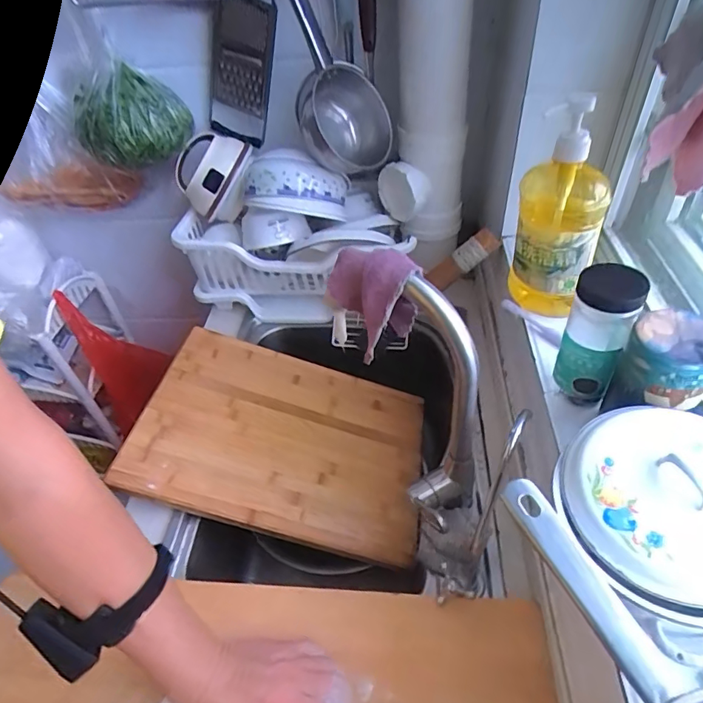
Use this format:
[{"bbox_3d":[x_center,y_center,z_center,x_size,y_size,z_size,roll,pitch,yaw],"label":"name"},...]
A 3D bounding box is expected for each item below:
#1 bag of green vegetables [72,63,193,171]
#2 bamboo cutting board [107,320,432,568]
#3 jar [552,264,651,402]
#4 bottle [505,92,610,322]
[{"bbox_3d":[-0.412,-0.431,0.884,0.203,0.165,0.101,0,19,6],"label":"bag of green vegetables"},{"bbox_3d":[-0.099,0.138,0.776,0.443,0.017,0.326,18,44,-6],"label":"bamboo cutting board"},{"bbox_3d":[0.246,-0.017,0.480,0.056,0.143,0.052,-3,44,3],"label":"jar"},{"bbox_3d":[0.252,-0.162,0.582,0.093,0.260,0.090,11,47,17],"label":"bottle"}]

